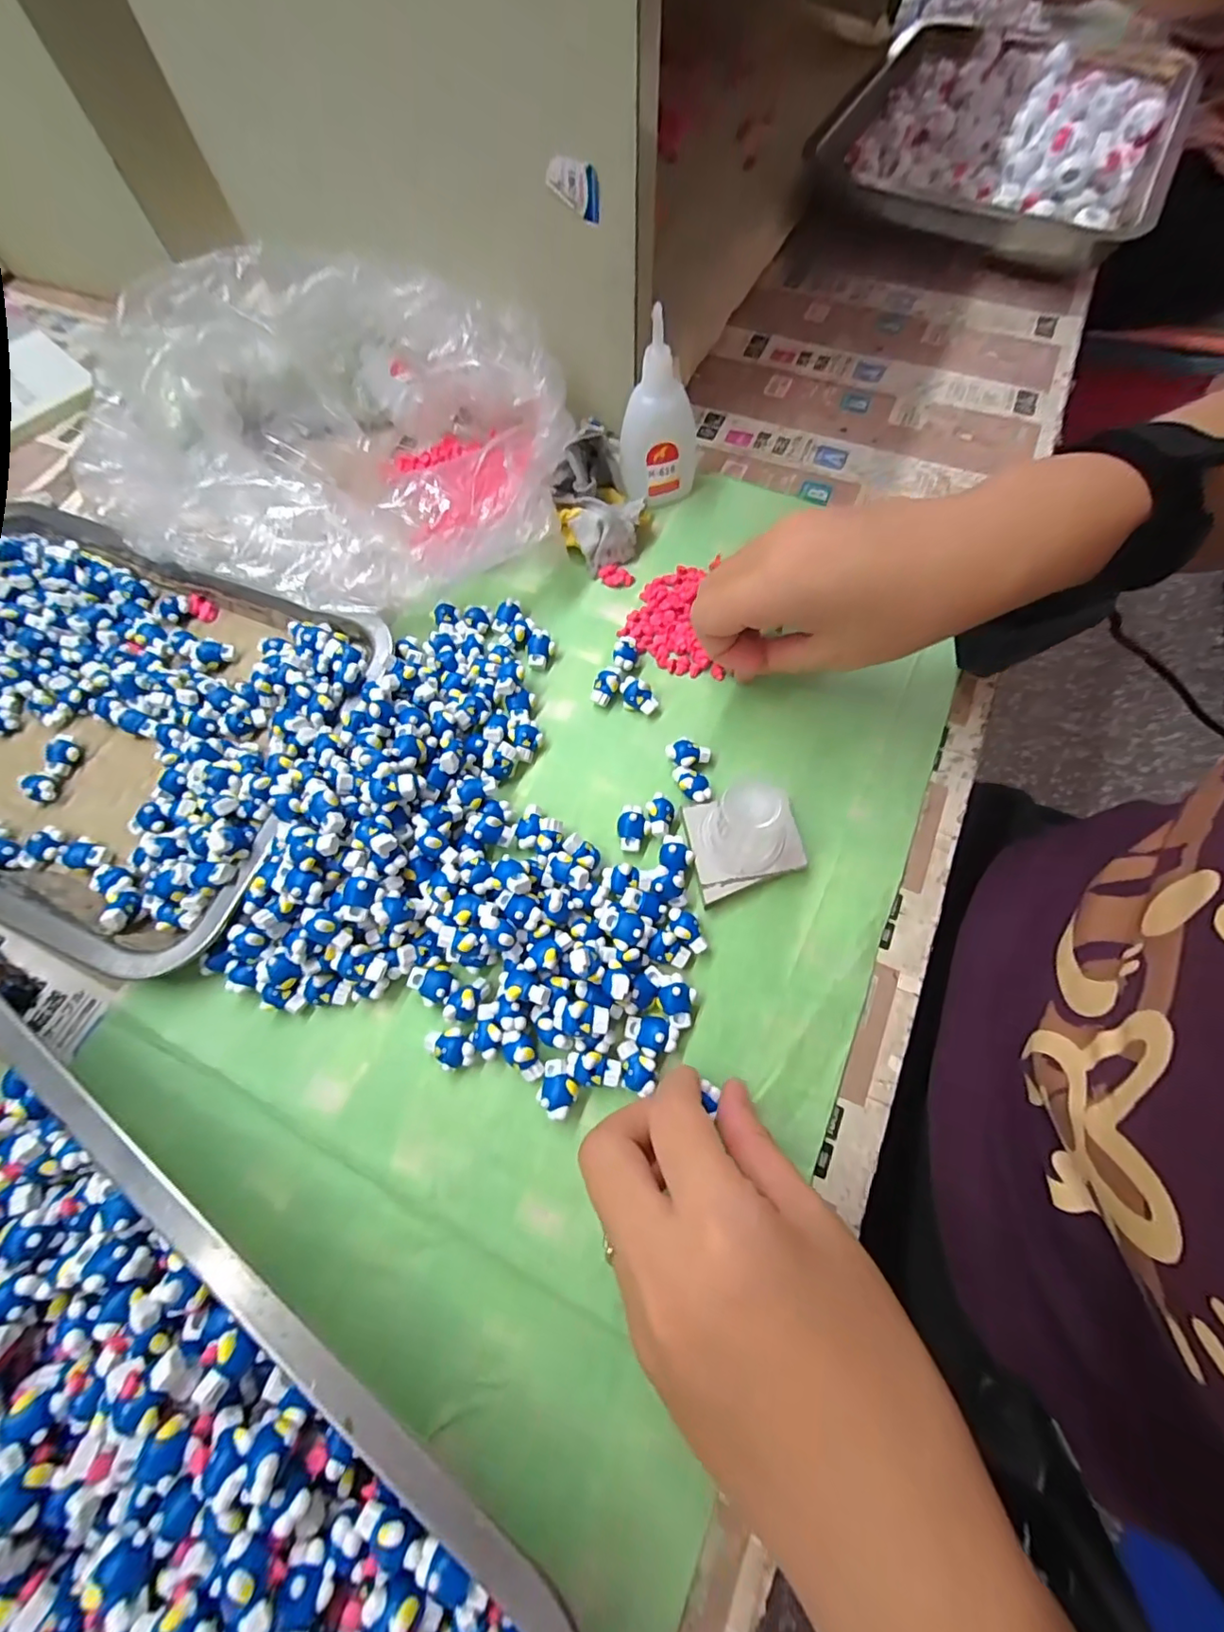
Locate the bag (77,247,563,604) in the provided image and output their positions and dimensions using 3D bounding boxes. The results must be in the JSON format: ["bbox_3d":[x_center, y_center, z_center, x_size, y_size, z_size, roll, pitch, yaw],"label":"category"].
[{"bbox_3d":[-0.146,-0.214,0.314,0.232,0.076,0.198,1,69,2],"label":"bag"}]

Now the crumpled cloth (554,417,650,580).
[{"bbox_3d":[-0.008,-0.192,0.329,0.051,0.036,0.082,-13,69,-3],"label":"crumpled cloth"}]

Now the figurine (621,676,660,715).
[{"bbox_3d":[0.014,-0.063,0.291,0.022,0.012,0.014,23,71,10],"label":"figurine"}]

